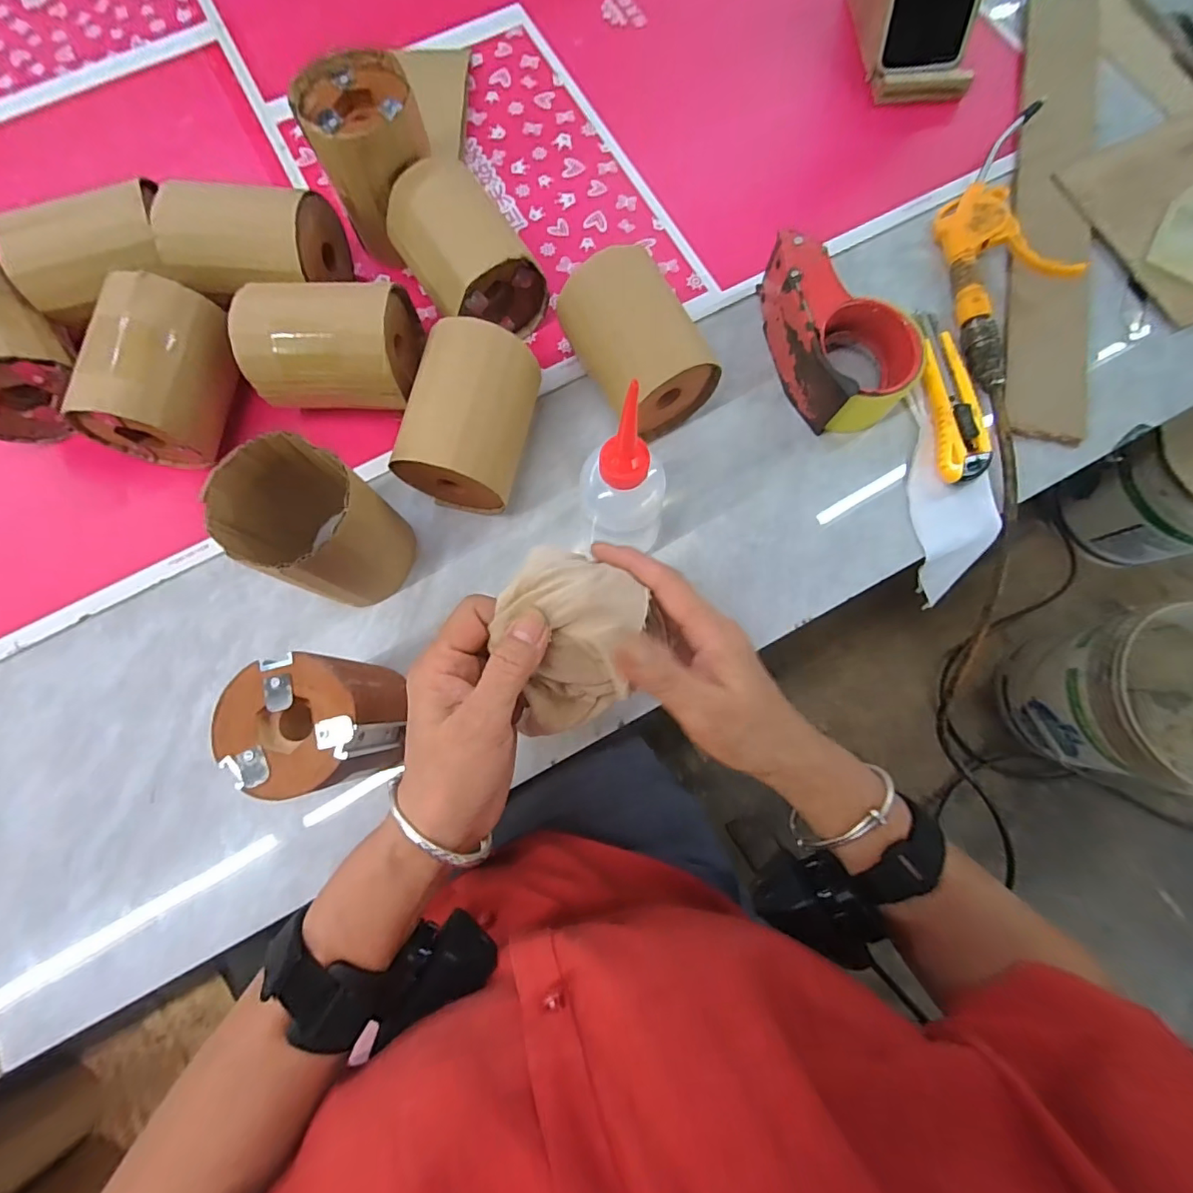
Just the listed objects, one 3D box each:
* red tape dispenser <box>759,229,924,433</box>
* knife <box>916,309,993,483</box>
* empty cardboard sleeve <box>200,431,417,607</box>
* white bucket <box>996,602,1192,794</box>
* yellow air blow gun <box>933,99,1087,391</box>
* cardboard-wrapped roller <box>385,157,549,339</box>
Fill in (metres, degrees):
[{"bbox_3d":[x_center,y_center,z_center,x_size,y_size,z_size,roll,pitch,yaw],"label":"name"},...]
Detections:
[{"bbox_3d":[0.197,-0.212,0.409,0.099,0.059,0.152,-12,77,-2],"label":"red tape dispenser"},{"bbox_3d":[0.286,-0.167,0.413,0.036,0.025,0.157,0,77,1],"label":"knife"},{"bbox_3d":[-0.185,-0.044,0.351,0.084,0.108,0.085,0,77,1],"label":"empty cardboard sleeve"},{"bbox_3d":[0.980,0.192,0.929,0.307,0.267,0.296,0,77,1],"label":"white bucket"},{"bbox_3d":[0.349,-0.302,0.442,0.091,0.029,0.260,-2,77,0],"label":"yellow air blow gun"},{"bbox_3d":[-0.105,-0.266,0.405,0.083,0.089,0.115,-35,79,-7],"label":"cardboard-wrapped roller"}]

